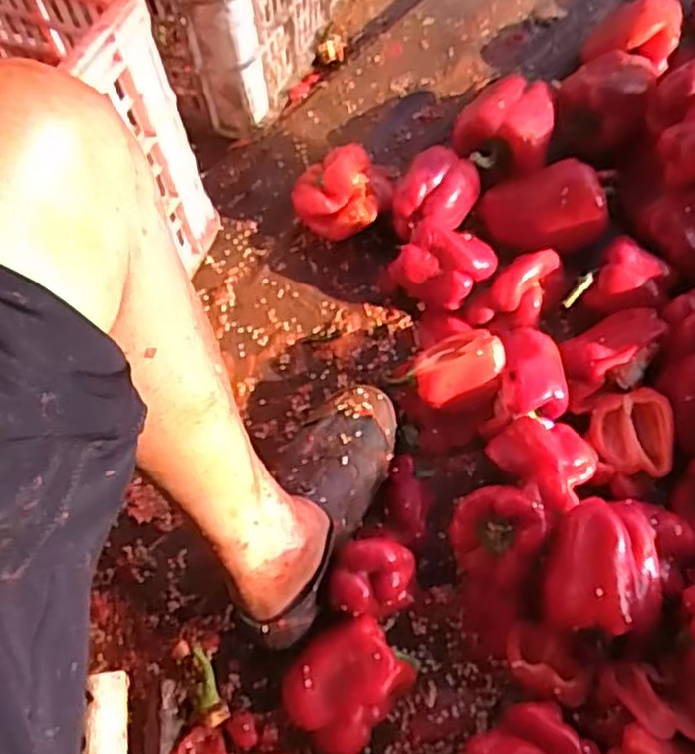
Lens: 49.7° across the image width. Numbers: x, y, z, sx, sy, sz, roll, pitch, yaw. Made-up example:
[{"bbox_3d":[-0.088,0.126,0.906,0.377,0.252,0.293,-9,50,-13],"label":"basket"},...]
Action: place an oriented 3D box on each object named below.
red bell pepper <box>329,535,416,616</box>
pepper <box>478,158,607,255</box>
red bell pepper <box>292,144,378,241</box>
[{"bbox_3d":[0.021,0.164,0.613,0.064,0.068,0.065,7,66,5],"label":"red bell pepper"},{"bbox_3d":[0.198,-0.171,0.759,0.112,0.060,0.083,-11,65,-3],"label":"pepper"},{"bbox_3d":[-0.014,-0.187,0.783,0.082,0.063,0.084,-1,65,2],"label":"red bell pepper"}]

